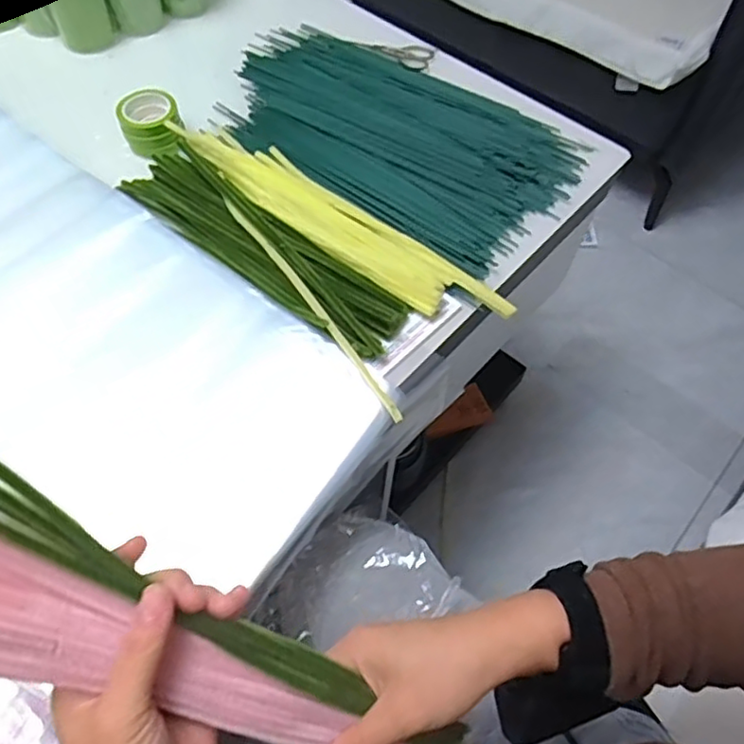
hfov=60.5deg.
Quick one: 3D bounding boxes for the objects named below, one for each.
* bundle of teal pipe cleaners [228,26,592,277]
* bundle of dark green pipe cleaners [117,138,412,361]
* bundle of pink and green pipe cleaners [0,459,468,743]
[{"bbox_3d":[0.018,-0.267,0.687,0.385,0.013,0.239,33,64,16],"label":"bundle of teal pipe cleaners"},{"bbox_3d":[-0.100,-0.114,0.577,0.295,0.025,0.069,36,65,18],"label":"bundle of dark green pipe cleaners"},{"bbox_3d":[-0.060,0.150,0.307,0.303,0.027,0.068,37,57,-25],"label":"bundle of pink and green pipe cleaners"}]

